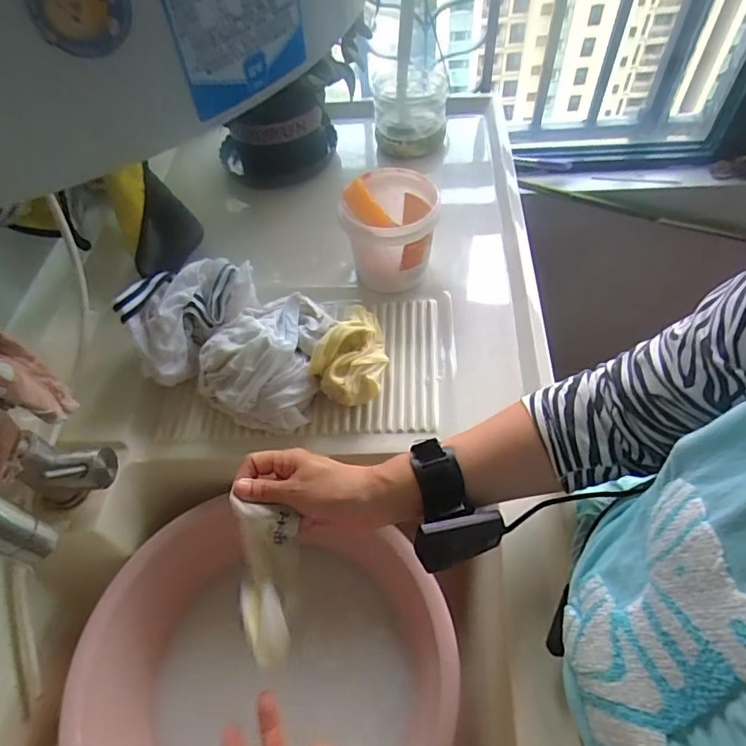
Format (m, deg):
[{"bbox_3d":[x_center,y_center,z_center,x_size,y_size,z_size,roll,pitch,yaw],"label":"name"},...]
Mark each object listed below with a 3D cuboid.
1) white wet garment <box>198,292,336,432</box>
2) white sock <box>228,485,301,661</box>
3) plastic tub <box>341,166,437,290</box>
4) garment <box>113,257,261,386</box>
[{"bbox_3d":[-0.122,-0.016,0.577,0.134,0.103,0.142,13,58,14],"label":"white wet garment"},{"bbox_3d":[-0.084,0.167,0.416,0.048,0.039,0.117,-5,71,1],"label":"white sock"},{"bbox_3d":[0.021,-0.176,0.639,0.116,0.121,0.108,-3,55,3],"label":"plastic tub"},{"bbox_3d":[-0.217,-0.075,0.601,0.099,0.079,0.155,34,65,25],"label":"garment"}]

